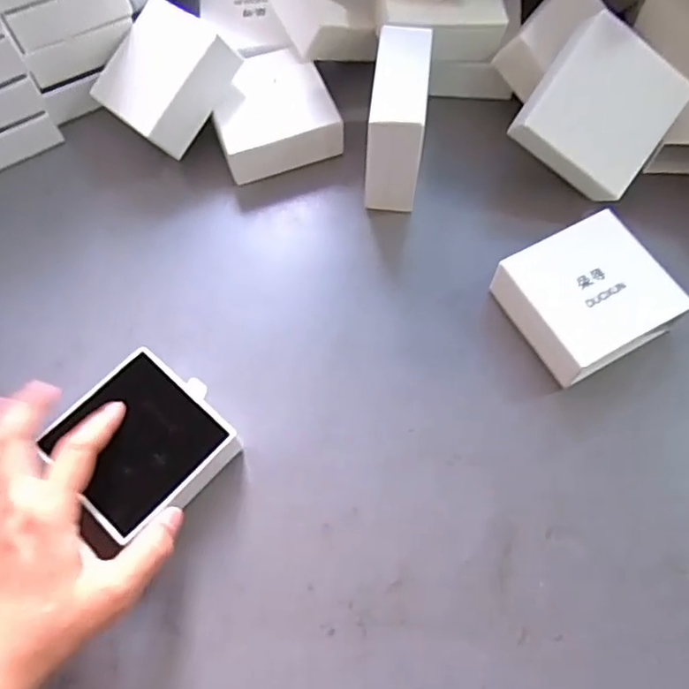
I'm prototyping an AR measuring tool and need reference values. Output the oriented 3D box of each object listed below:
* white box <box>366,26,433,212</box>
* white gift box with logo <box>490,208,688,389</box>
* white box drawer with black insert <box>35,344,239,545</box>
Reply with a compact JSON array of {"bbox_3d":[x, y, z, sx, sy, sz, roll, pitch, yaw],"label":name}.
[{"bbox_3d":[0.039,-0.158,0.443,0.037,0.092,0.104,6,65,3],"label":"white box"},{"bbox_3d":[0.164,-0.032,0.412,0.099,0.038,0.094,-26,68,-11],"label":"white gift box with logo"},{"bbox_3d":[-0.125,0.060,0.372,0.088,0.035,0.091,37,71,16],"label":"white box drawer with black insert"}]

